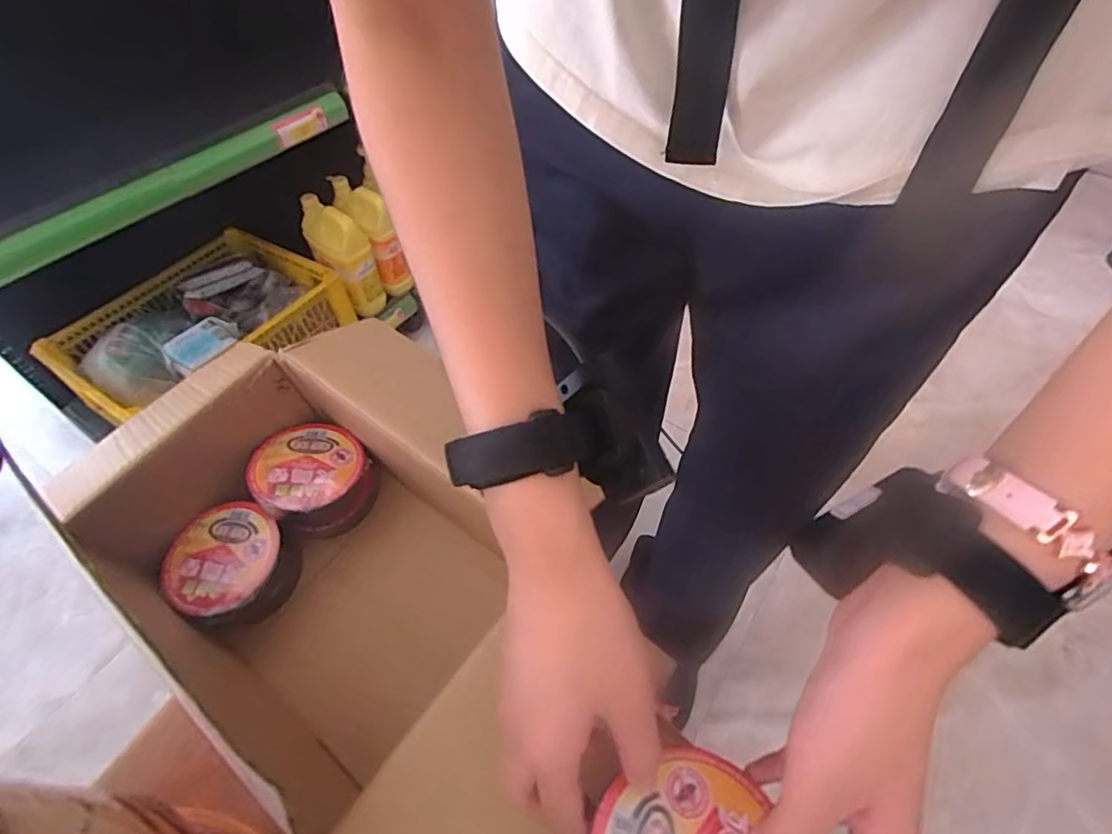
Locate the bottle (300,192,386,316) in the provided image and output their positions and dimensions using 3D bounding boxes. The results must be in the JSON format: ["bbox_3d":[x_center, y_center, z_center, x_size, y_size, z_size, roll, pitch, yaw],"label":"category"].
[{"bbox_3d":[-0.404,-0.312,1.107,0.084,0.240,0.084,-37,21,-22],"label":"bottle"}]

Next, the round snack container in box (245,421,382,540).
[{"bbox_3d":[-0.220,0.057,0.526,0.095,0.065,0.092,0,53,0],"label":"round snack container in box"}]

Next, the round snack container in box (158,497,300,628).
[{"bbox_3d":[-0.277,0.128,0.491,0.092,0.049,0.094,0,53,0],"label":"round snack container in box"}]

